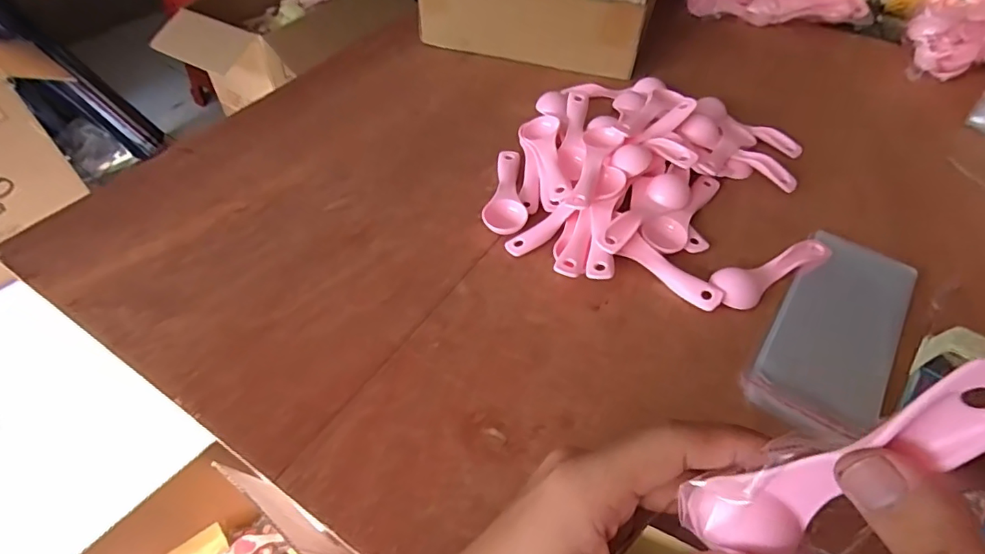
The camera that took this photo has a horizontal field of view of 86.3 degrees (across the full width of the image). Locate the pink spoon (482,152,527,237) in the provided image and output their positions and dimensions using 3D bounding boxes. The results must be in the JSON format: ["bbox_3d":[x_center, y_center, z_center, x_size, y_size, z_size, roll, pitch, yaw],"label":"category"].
[{"bbox_3d":[0.011,-0.080,0.468,0.035,0.017,0.112,1,49,0],"label":"pink spoon"}]

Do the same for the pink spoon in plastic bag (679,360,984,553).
[{"bbox_3d":[0.106,0.062,0.161,0.028,0.105,0.024,18,43,-18],"label":"pink spoon in plastic bag"}]

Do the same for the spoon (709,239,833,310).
[{"bbox_3d":[0.217,-0.007,0.409,0.114,0.011,0.032,-25,54,-20],"label":"spoon"}]

